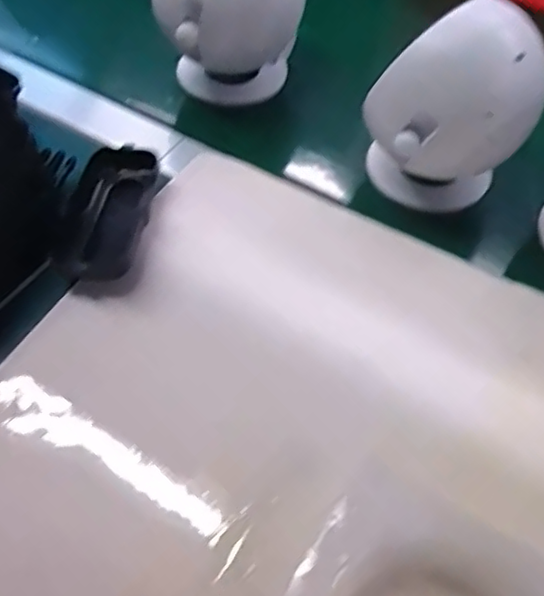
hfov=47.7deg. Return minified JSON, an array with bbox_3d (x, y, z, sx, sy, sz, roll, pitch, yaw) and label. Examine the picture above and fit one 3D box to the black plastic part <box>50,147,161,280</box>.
[{"bbox_3d":[-0.112,-0.059,0.422,0.054,0.024,0.105,8,54,1],"label":"black plastic part"}]

